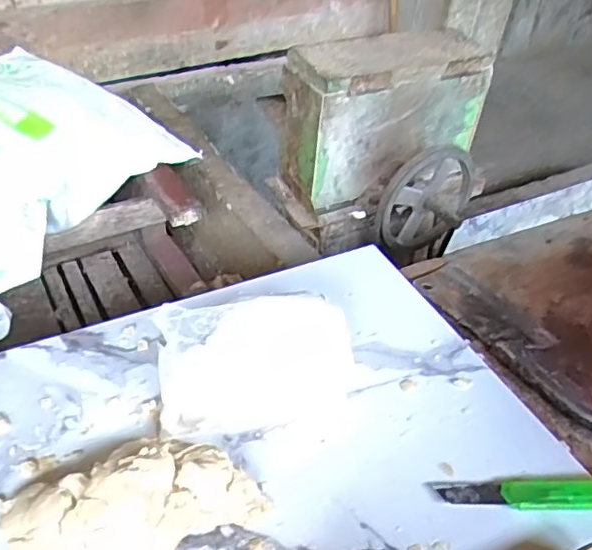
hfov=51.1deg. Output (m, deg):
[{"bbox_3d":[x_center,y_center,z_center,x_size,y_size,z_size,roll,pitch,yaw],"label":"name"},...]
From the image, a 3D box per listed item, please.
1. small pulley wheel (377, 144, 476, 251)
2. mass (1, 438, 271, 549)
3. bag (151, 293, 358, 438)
[{"bbox_3d":[0.226,-0.121,1.042,0.175,0.203,0.057,32,12,-45],"label":"small pulley wheel"},{"bbox_3d":[-0.111,0.157,0.432,0.176,0.067,0.070,-7,42,-16],"label":"mass"},{"bbox_3d":[-0.032,0.070,0.525,0.166,0.078,0.084,-14,44,-23],"label":"bag"}]

